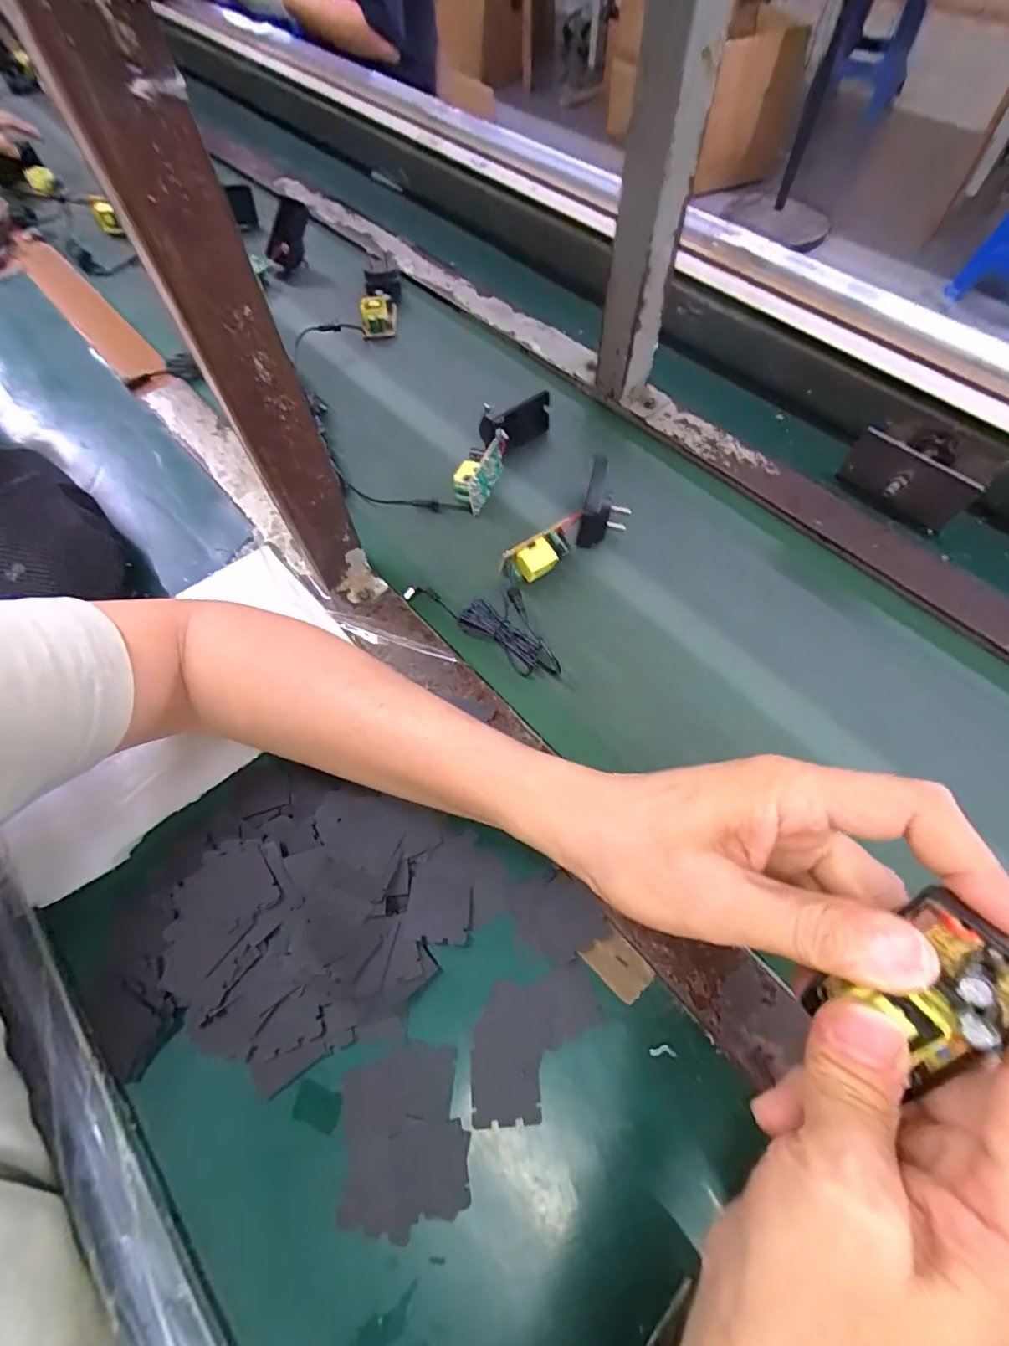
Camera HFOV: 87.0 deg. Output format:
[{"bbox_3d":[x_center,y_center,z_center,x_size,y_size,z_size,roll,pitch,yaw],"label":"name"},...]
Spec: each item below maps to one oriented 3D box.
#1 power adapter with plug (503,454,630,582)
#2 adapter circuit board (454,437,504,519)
[{"bbox_3d":[0.056,-0.114,0.433,0.045,0.045,0.124,36,69,20],"label":"power adapter with plug"},{"bbox_3d":[-0.024,-0.179,0.474,0.024,0.039,0.061,19,64,13],"label":"adapter circuit board"}]

